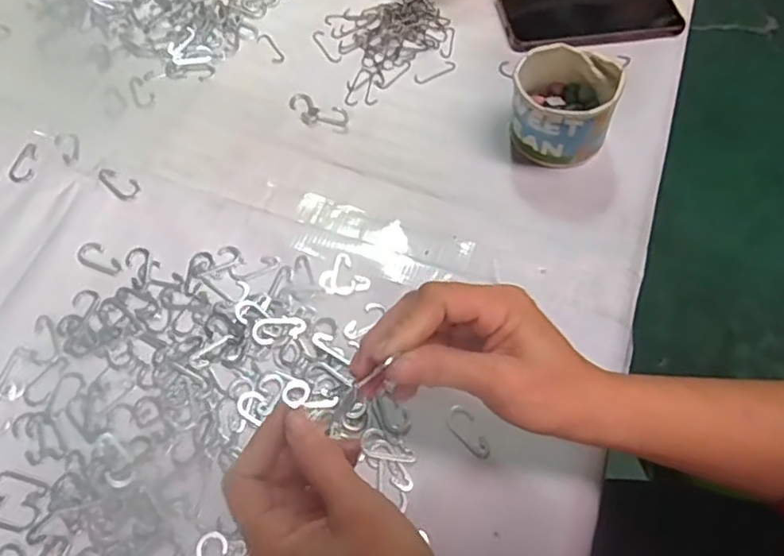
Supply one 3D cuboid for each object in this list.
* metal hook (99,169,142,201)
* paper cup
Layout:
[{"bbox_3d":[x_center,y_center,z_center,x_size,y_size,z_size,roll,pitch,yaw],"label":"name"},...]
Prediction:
[{"bbox_3d":[-0.216,-0.076,0.498,0.036,0.005,0.019,34,65,17],"label":"metal hook"},{"bbox_3d":[0.134,-0.137,0.503,0.075,0.073,0.078,1,60,-1],"label":"paper cup"}]

